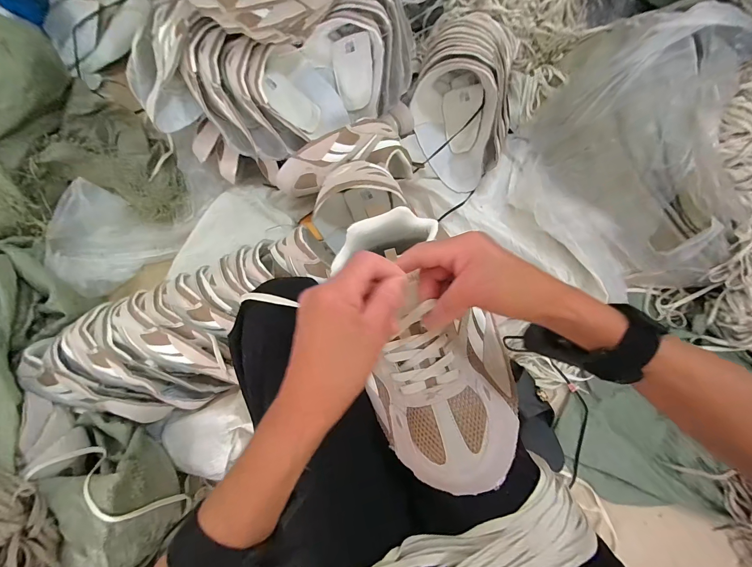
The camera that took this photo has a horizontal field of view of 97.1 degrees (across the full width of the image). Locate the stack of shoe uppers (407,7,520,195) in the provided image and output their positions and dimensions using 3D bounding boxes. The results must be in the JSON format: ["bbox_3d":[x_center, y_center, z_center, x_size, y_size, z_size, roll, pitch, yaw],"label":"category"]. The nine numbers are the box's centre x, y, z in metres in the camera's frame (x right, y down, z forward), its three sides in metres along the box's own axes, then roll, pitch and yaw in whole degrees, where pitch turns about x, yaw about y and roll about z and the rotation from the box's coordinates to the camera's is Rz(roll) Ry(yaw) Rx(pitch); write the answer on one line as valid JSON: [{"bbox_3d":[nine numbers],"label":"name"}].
[{"bbox_3d":[0.197,-0.407,0.734,0.221,0.169,0.334,14,76,3],"label":"stack of shoe uppers"}]

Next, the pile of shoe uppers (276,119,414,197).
[{"bbox_3d":[-0.066,-0.235,0.660,0.270,0.117,0.087,-17,76,-5],"label":"pile of shoe uppers"}]

